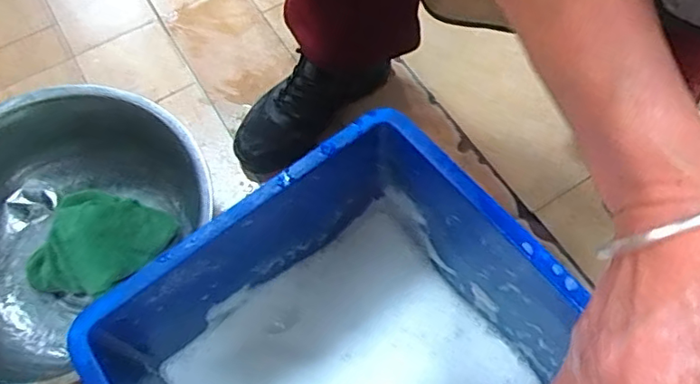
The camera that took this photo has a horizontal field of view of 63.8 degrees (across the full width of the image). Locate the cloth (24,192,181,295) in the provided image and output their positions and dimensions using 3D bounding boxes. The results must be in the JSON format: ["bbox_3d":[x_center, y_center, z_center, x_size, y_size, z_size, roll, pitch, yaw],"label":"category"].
[{"bbox_3d":[-0.333,0.065,0.727,0.158,0.050,0.146,15,65,10],"label":"cloth"}]

